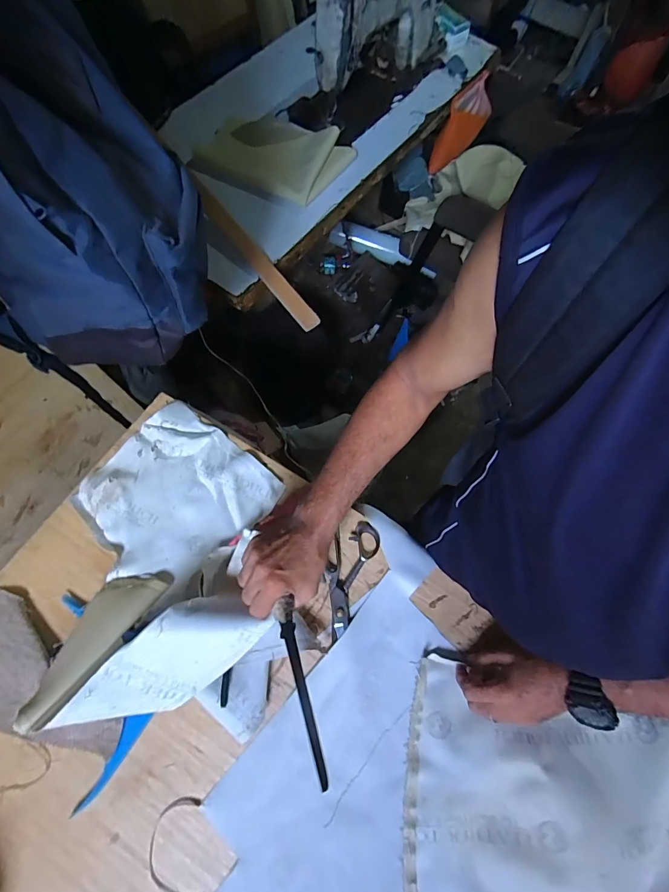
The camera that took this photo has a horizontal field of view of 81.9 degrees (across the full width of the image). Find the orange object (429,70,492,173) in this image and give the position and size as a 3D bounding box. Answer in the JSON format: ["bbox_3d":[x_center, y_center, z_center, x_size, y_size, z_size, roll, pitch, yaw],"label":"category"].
[{"bbox_3d":[0.397,-0.975,1.182,0.081,0.170,0.260,33,71,9],"label":"orange object"}]

